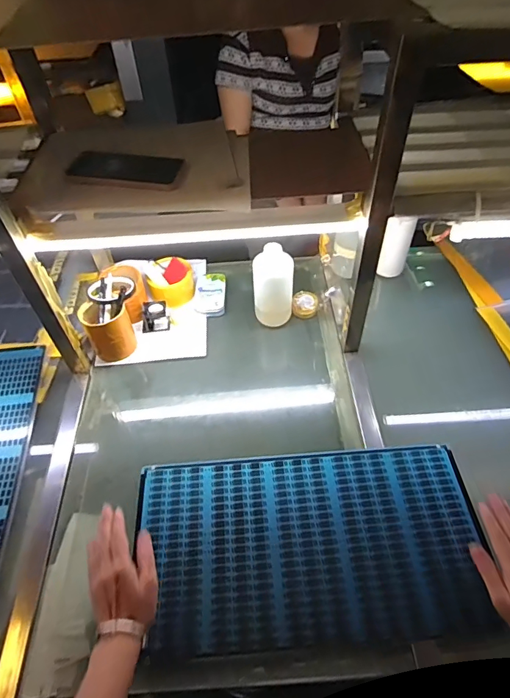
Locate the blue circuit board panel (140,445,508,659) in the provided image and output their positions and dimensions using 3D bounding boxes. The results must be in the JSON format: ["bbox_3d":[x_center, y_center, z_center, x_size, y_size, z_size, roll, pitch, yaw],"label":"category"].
[{"bbox_3d":[0.078,0.268,0.608,0.462,0.015,0.248,-3,52,-2],"label":"blue circuit board panel"}]

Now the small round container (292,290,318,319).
[{"bbox_3d":[0.102,-0.089,0.879,0.050,0.033,0.049,-1,50,1],"label":"small round container"}]

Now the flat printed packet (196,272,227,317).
[{"bbox_3d":[-0.092,-0.117,0.913,0.061,0.020,0.117,-2,50,0],"label":"flat printed packet"}]

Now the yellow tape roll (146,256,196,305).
[{"bbox_3d":[-0.176,-0.146,0.905,0.094,0.047,0.100,-1,50,1],"label":"yellow tape roll"}]

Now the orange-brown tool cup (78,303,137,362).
[{"bbox_3d":[-0.270,-0.033,0.802,0.077,0.096,0.079,-1,50,1],"label":"orange-brown tool cup"}]

